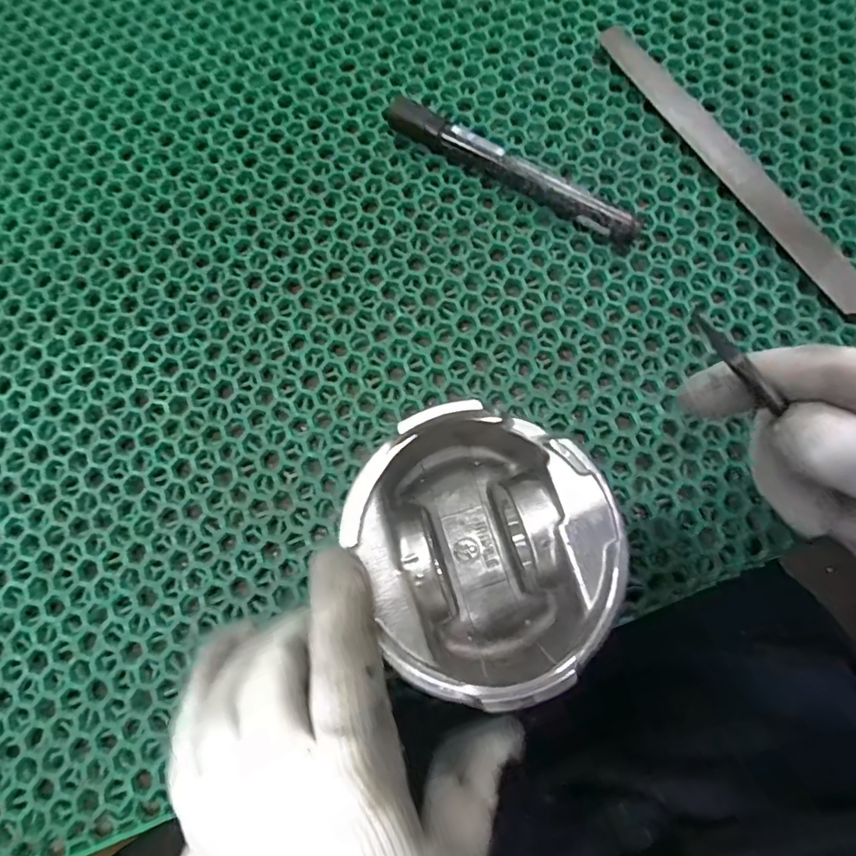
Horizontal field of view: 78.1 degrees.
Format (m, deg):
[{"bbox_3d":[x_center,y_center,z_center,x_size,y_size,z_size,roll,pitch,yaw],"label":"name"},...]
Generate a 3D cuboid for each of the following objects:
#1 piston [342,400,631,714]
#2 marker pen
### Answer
[{"bbox_3d":[0.017,0.043,0.199,0.092,0.070,0.090,0,77,2],"label":"piston"},{"bbox_3d":[0.042,-0.132,0.275,0.141,0.019,0.015,32,80,8],"label":"marker pen"}]

